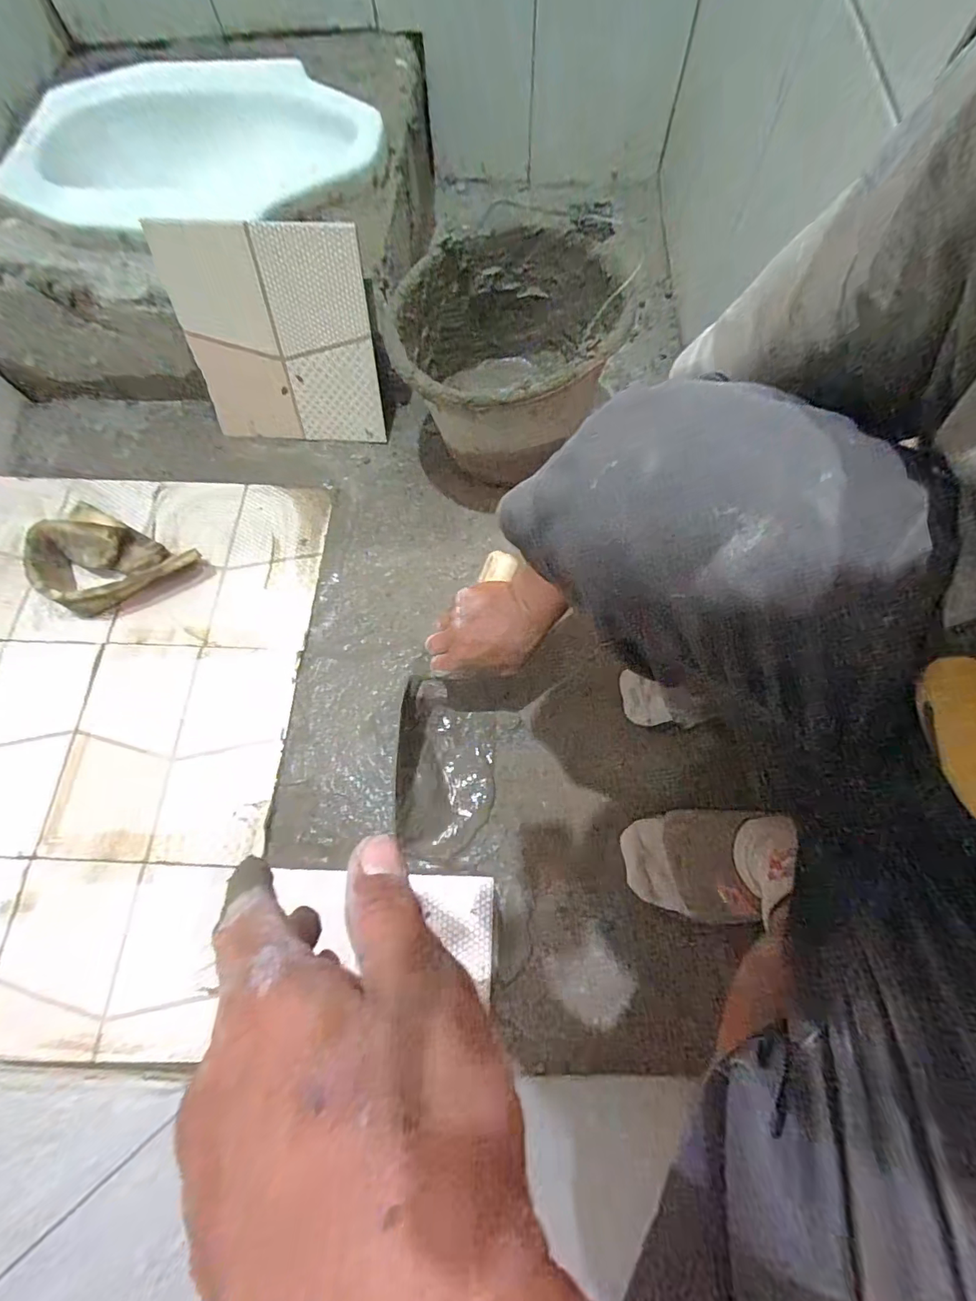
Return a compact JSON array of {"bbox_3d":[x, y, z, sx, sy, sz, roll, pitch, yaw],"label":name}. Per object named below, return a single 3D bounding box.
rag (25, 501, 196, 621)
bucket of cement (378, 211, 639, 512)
[{"bbox_3d":[-0.482,-0.107,0.607,0.204,0.058,0.133,26,71,11],"label":"rag"},{"bbox_3d":[0.016,-0.352,0.625,0.256,0.207,0.262,0,69,1],"label":"bucket of cement"}]

